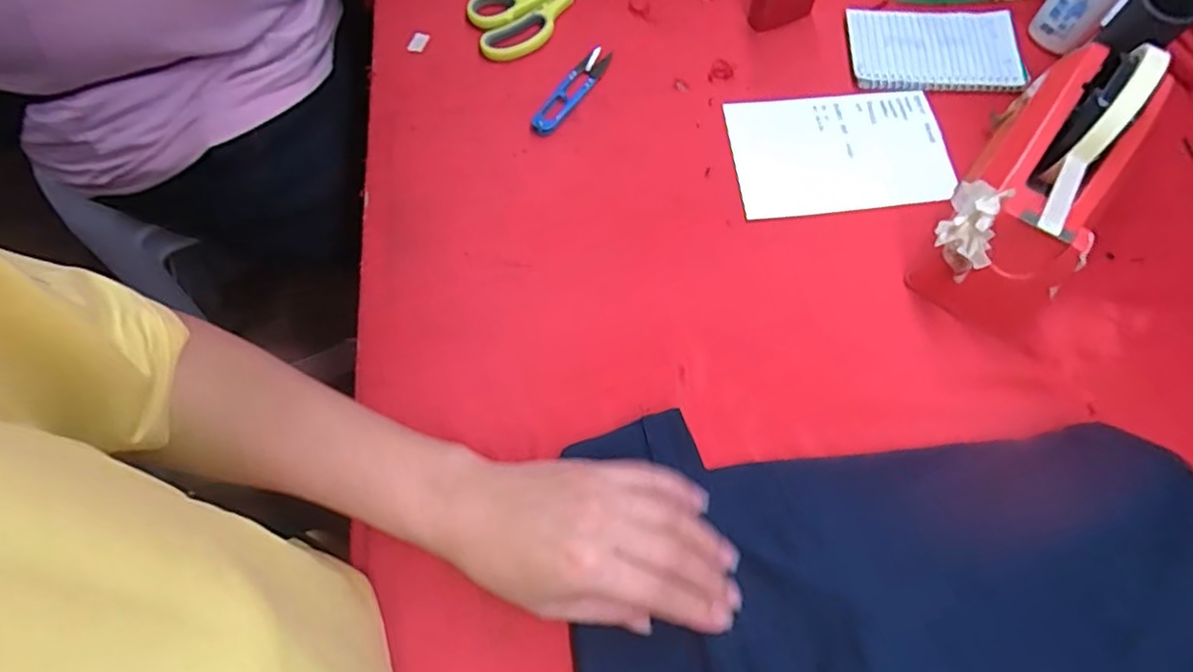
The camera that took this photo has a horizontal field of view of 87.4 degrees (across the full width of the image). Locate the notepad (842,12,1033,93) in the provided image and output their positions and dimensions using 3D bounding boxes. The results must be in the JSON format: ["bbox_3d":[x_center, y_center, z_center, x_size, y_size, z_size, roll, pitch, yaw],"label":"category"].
[{"bbox_3d":[0.276,-0.236,0.513,0.134,0.017,0.082,3,66,1],"label":"notepad"}]

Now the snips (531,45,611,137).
[{"bbox_3d":[-0.020,-0.201,0.512,0.021,0.008,0.100,30,70,13],"label":"snips"}]

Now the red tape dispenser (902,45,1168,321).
[{"bbox_3d":[0.290,-0.095,0.402,0.081,0.119,0.165,35,71,14],"label":"red tape dispenser"}]

